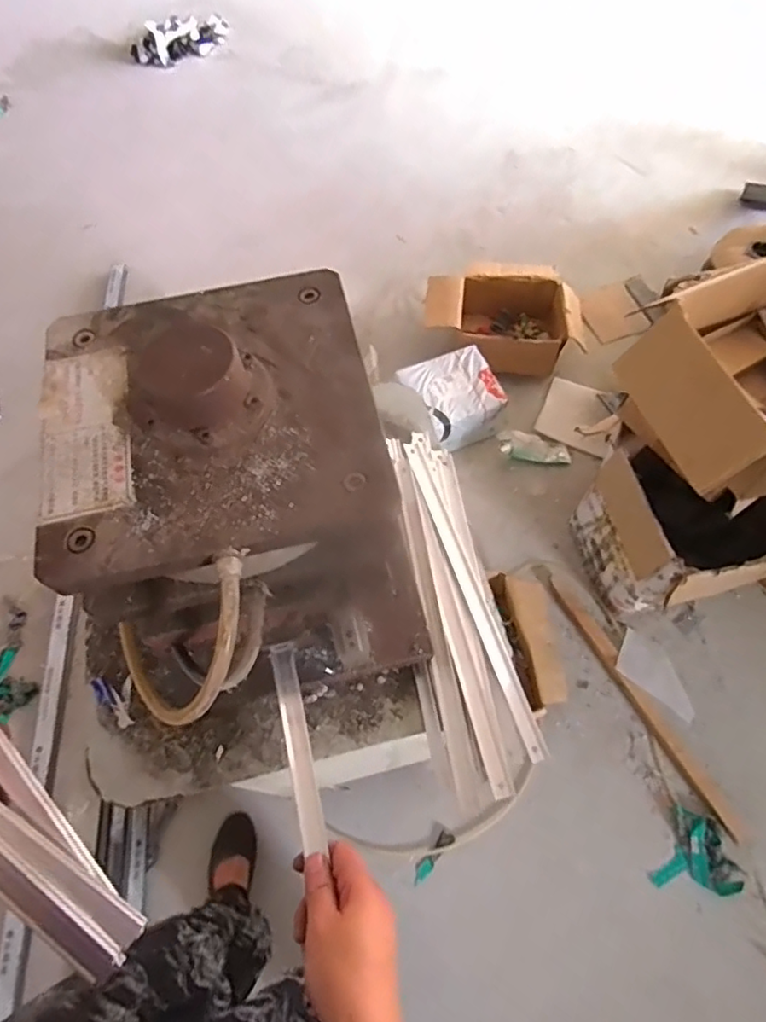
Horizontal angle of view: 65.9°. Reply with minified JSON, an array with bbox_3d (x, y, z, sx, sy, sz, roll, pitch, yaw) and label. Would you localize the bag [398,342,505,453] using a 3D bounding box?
[{"bbox_3d":[0.206,-0.318,1.699,0.217,0.174,0.256,-29,66,-12],"label":"bag"}]

